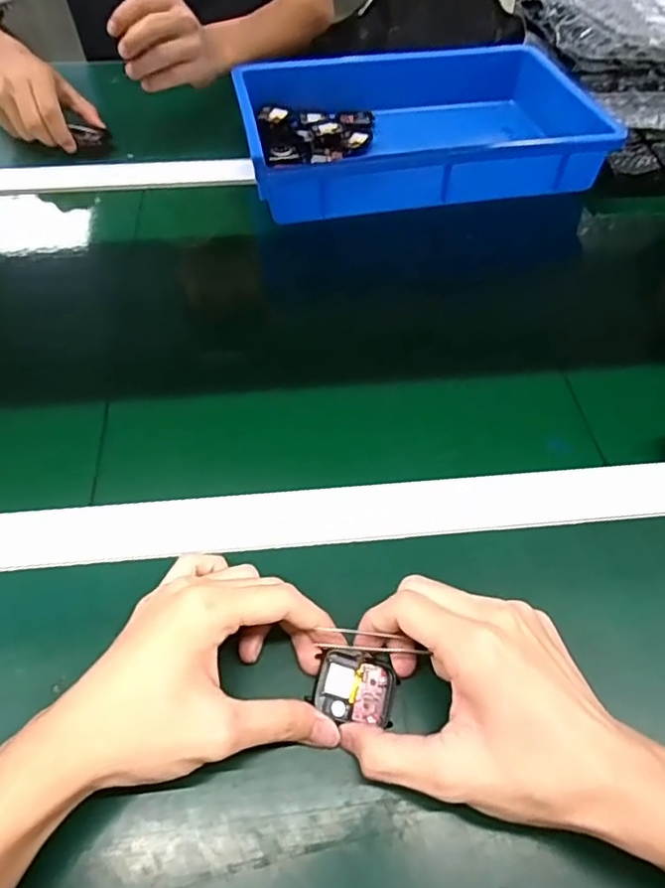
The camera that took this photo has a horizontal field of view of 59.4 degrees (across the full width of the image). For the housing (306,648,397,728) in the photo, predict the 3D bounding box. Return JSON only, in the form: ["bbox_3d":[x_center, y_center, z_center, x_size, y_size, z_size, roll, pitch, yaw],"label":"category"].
[{"bbox_3d":[0.012,0.135,0.322,0.043,0.013,0.035,7,54,5],"label":"housing"}]

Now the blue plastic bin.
[{"bbox_3d":[0.088,-0.362,0.664,0.375,0.064,0.262,-10,54,-7],"label":"blue plastic bin"}]

